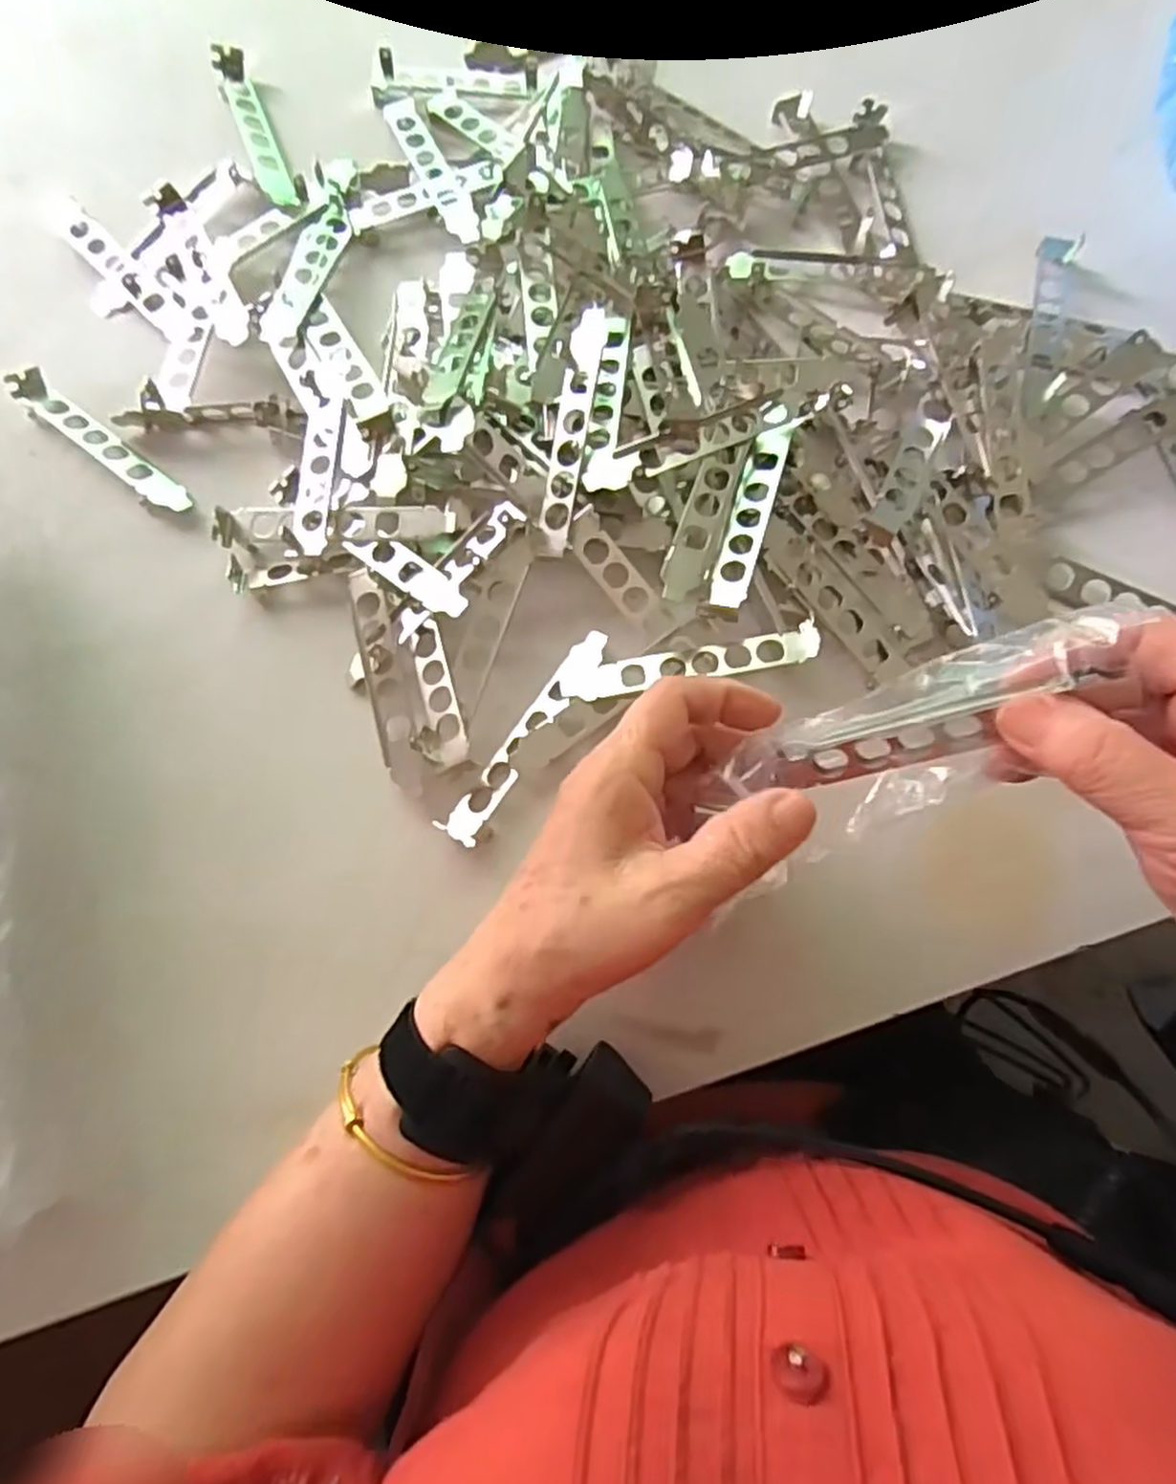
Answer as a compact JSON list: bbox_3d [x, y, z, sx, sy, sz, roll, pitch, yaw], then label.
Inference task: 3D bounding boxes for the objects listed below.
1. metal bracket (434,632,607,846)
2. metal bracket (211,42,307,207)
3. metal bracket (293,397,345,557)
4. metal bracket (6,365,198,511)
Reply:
[{"bbox_3d":[-0.026,-0.003,0.361,0.022,0.011,0.120,35,80,9],"label":"metal bracket"},{"bbox_3d":[-0.202,-0.372,0.457,0.025,0.016,0.116,-25,78,-4],"label":"metal bracket"},{"bbox_3d":[-0.138,-0.136,0.393,0.017,0.015,0.085,3,77,2],"label":"metal bracket"},{"bbox_3d":[-0.262,-0.159,0.408,0.118,0.022,0.020,37,81,9],"label":"metal bracket"}]

